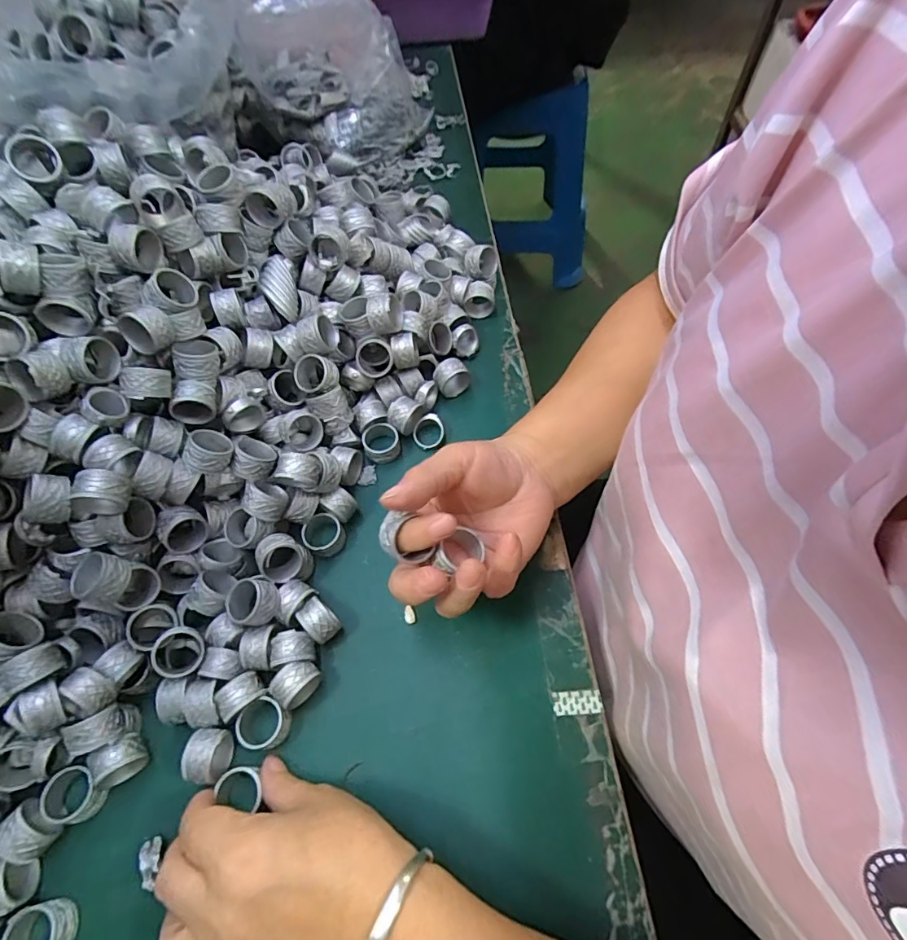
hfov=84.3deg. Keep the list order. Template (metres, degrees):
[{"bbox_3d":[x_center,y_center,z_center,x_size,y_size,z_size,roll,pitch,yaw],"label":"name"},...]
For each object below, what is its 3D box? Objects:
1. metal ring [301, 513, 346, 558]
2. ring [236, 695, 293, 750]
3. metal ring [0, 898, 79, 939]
[{"bbox_3d":[-0.092,0.046,0.354,0.026,0.018,0.026,-1,62,3],"label":"metal ring"},{"bbox_3d":[-0.113,0.149,0.297,0.028,0.019,0.028,-1,62,3],"label":"ring"},{"bbox_3d":[-0.211,0.237,0.255,0.027,0.017,0.027,-1,62,3],"label":"metal ring"}]

